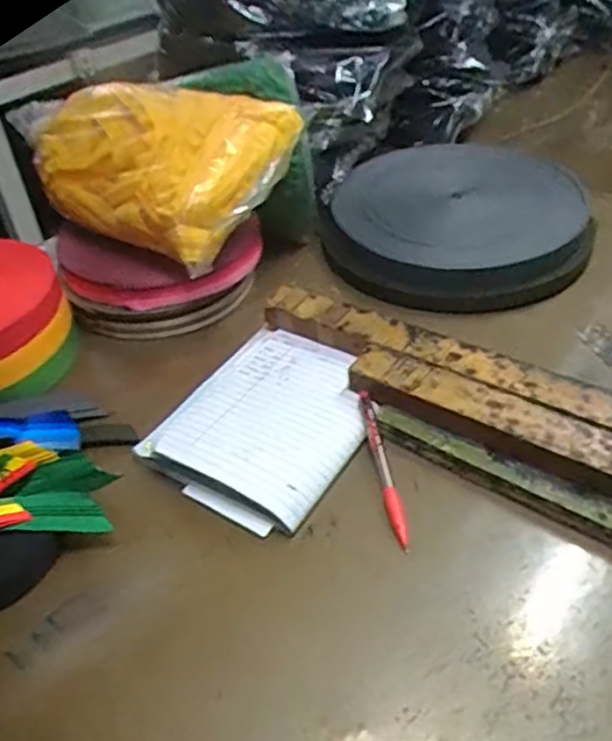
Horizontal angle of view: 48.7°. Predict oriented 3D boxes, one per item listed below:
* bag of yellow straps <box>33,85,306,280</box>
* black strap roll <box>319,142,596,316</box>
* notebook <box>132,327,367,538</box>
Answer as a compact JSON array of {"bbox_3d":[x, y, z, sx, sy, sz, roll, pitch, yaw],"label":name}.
[{"bbox_3d":[-0.137,-0.197,0.646,0.243,0.109,0.163,24,49,30],"label":"bag of yellow straps"},{"bbox_3d":[0.159,-0.158,0.708,0.263,0.057,0.255,18,46,25],"label":"black strap roll"},{"bbox_3d":[-0.029,0.038,0.537,0.149,0.033,0.170,22,48,29],"label":"notebook"}]

